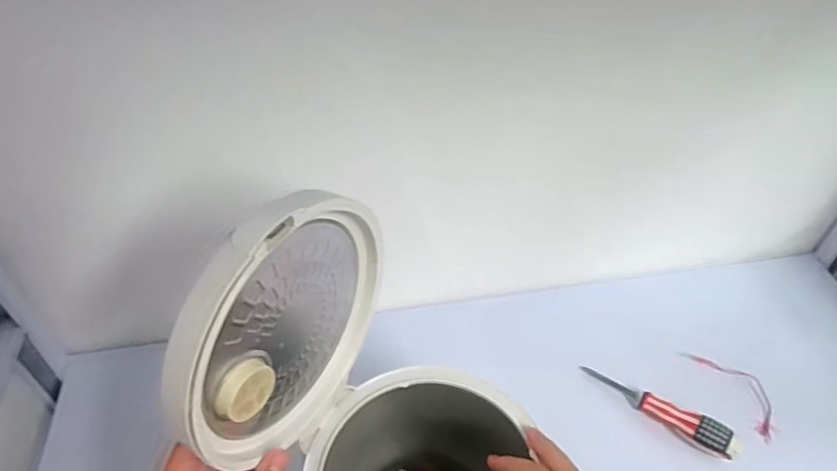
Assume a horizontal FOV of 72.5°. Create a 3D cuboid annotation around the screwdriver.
[{"bbox_3d":[0.291,0.204,0.689,0.185,0.036,0.027,32,52,27],"label":"screwdriver"}]

